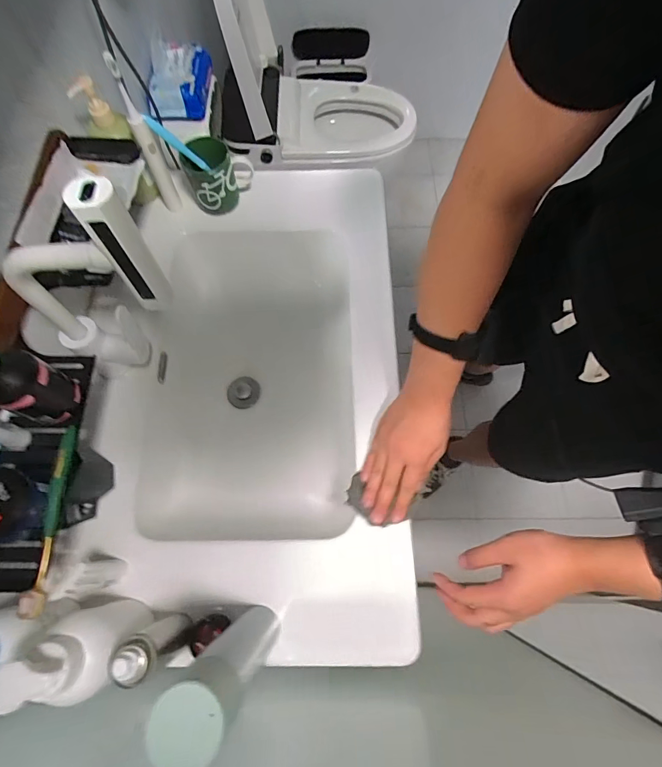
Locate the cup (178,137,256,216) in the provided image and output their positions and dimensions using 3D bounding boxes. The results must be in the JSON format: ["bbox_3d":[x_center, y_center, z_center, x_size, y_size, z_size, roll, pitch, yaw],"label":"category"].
[{"bbox_3d":[-0.195,-0.363,0.677,0.114,0.095,0.082,-18,71,-7],"label":"cup"}]

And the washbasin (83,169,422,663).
[{"bbox_3d":[-0.122,0.003,0.674,0.446,0.192,0.759,0,69,-1],"label":"washbasin"}]

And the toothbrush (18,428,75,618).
[{"bbox_3d":[-0.289,0.134,0.399,0.015,0.017,0.183,-3,70,-2],"label":"toothbrush"}]

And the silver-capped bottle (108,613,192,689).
[{"bbox_3d":[-0.185,0.277,0.412,0.034,0.133,0.041,-28,72,-10],"label":"silver-capped bottle"}]

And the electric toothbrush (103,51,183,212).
[{"bbox_3d":[-0.288,-0.374,0.601,0.028,0.244,0.031,-28,72,-10],"label":"electric toothbrush"}]

